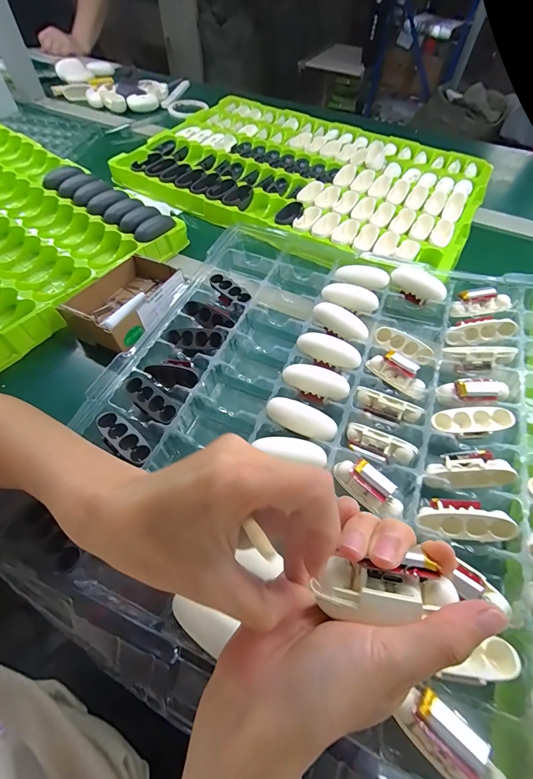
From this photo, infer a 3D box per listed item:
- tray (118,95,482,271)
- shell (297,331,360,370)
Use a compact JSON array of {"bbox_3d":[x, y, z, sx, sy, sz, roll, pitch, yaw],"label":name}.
[{"bbox_3d":[0.073,-0.398,0.600,0.568,0.029,0.393,28,60,16],"label":"tray"},{"bbox_3d":[0.066,-0.044,0.346,0.065,0.019,0.019,23,59,13],"label":"shell"}]

